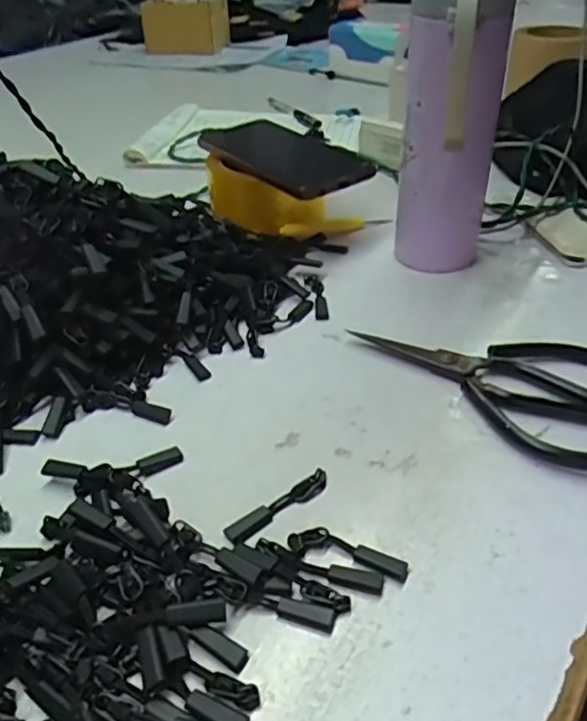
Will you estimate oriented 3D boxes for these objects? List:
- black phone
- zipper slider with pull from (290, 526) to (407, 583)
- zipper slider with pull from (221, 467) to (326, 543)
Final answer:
[{"bbox_3d":[-0.010,-0.171,0.514,0.079,0.012,0.164,-29,46,-30],"label":"black phone"},{"bbox_3d":[0.025,0.086,0.280,0.054,0.005,0.015,11,40,15],"label":"zipper slider with pull"},{"bbox_3d":[-0.007,0.070,0.301,0.058,0.004,0.013,-26,45,-28],"label":"zipper slider with pull"}]

